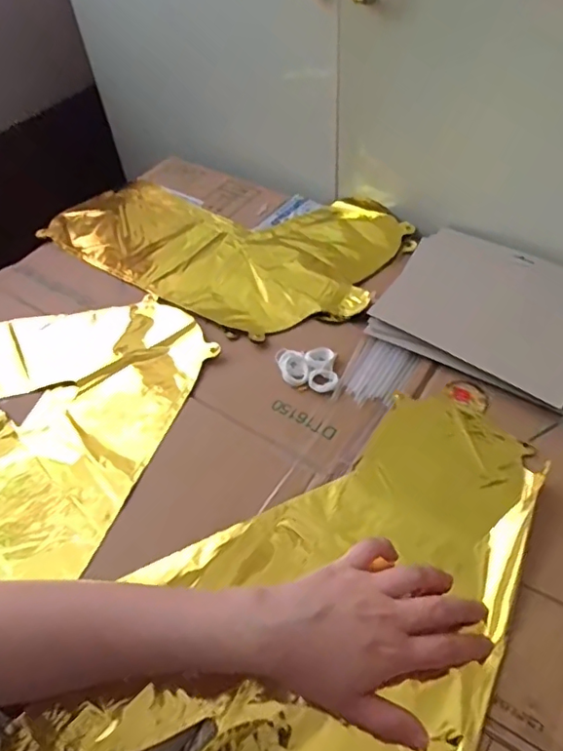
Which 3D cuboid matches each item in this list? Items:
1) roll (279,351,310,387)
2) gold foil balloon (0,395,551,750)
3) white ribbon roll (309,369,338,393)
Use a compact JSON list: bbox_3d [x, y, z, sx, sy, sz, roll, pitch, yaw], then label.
[{"bbox_3d":[0.011,-0.007,0.522,0.024,0.010,0.039,-16,52,-9],"label":"roll"},{"bbox_3d":[0.032,0.159,0.395,0.236,0.024,0.392,27,58,23],"label":"gold foil balloon"},{"bbox_3d":[0.038,0.004,0.512,0.025,0.009,0.020,12,53,13],"label":"white ribbon roll"}]

